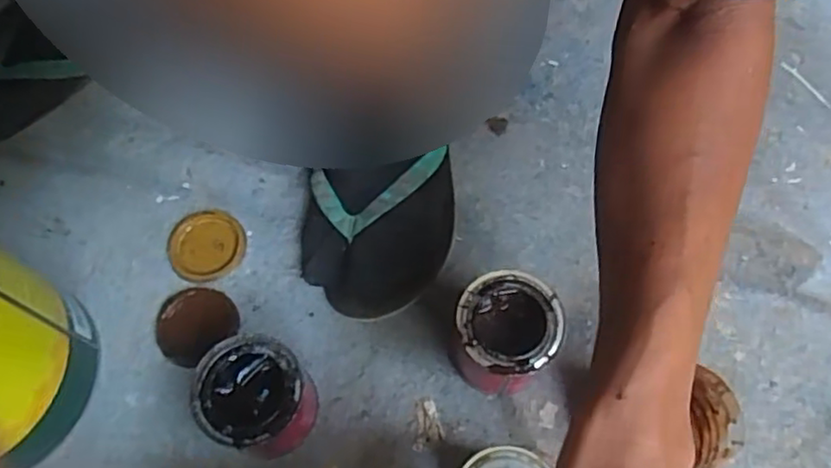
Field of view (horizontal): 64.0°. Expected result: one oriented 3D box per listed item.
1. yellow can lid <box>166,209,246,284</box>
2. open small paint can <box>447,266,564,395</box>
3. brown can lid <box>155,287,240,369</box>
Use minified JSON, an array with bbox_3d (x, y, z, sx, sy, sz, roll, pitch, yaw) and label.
[{"bbox_3d":[-0.176,0.010,0.558,0.065,0.007,0.064,0,66,0],"label":"yellow can lid"},{"bbox_3d":[0.065,0.074,0.484,0.073,0.077,0.069,0,66,0],"label":"open small paint can"},{"bbox_3d":[-0.176,0.071,0.528,0.063,0.009,0.056,-39,71,-16],"label":"brown can lid"}]

